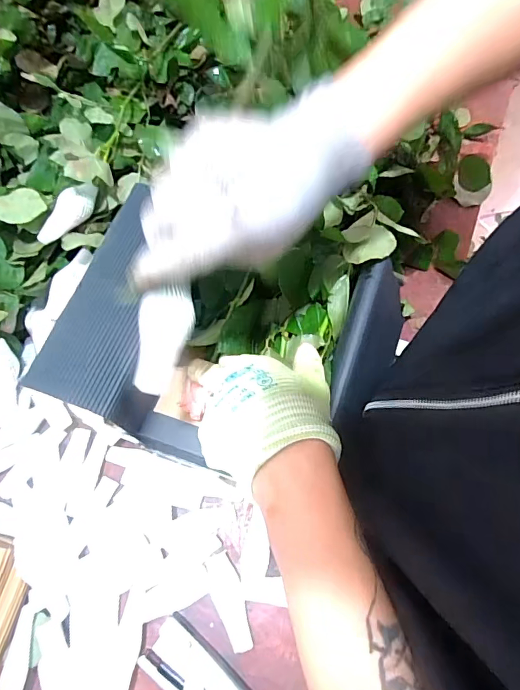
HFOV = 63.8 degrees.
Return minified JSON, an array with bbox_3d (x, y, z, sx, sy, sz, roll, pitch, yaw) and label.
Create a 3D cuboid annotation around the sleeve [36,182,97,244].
[{"bbox_3d":[-0.212,-0.145,0.460,0.085,0.021,0.028,-44,74,6],"label":"sleeve"}]

